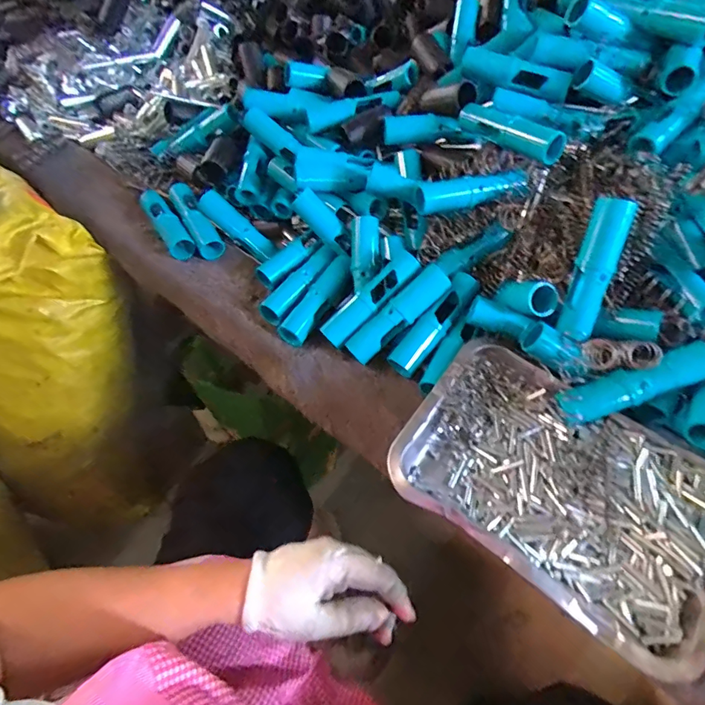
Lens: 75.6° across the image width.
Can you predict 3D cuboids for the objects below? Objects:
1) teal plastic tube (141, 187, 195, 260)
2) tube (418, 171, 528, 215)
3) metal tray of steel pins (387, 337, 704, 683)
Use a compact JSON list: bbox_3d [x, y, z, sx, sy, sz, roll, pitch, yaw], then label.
[{"bbox_3d":[-0.234,-0.163,0.572,0.029,0.028,0.108,-28,59,-19],"label":"teal plastic tube"},{"bbox_3d":[0.126,-0.168,0.475,0.113,0.027,0.021,-11,55,-9],"label":"tube"},{"bbox_3d":[0.171,0.106,0.374,0.253,0.033,0.177,32,60,20],"label":"metal tray of steel pins"}]

